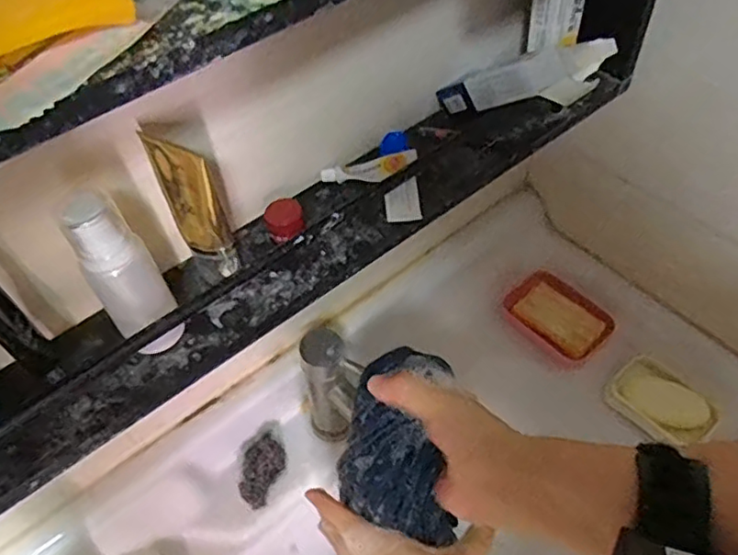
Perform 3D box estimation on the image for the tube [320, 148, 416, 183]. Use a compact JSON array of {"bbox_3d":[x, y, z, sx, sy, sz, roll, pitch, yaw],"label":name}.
[{"bbox_3d":[0.000,-0.098,0.549,0.085,0.014,0.023,-9,52,-2],"label":"tube"}]

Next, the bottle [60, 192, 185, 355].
[{"bbox_3d":[-0.165,0.002,0.419,0.035,0.134,0.035,-3,52,2],"label":"bottle"}]

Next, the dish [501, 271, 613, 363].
[{"bbox_3d":[0.248,0.046,0.797,0.079,0.026,0.124,-39,59,-23],"label":"dish"}]

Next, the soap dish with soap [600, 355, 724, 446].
[{"bbox_3d":[0.343,0.147,0.721,0.078,0.020,0.113,-35,57,-21],"label":"soap dish with soap"}]

